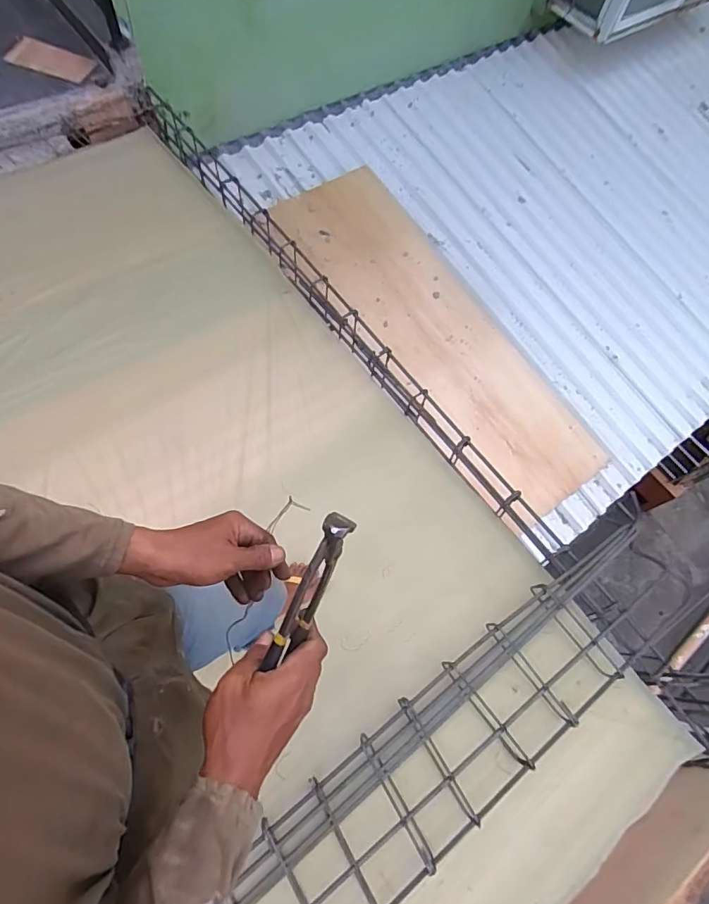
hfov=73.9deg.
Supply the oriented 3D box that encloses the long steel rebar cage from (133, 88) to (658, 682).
[{"bbox_3d":[0.008,-0.400,1.662,0.145,0.099,2.691,-32,72,-17],"label":"long steel rebar cage"}]

